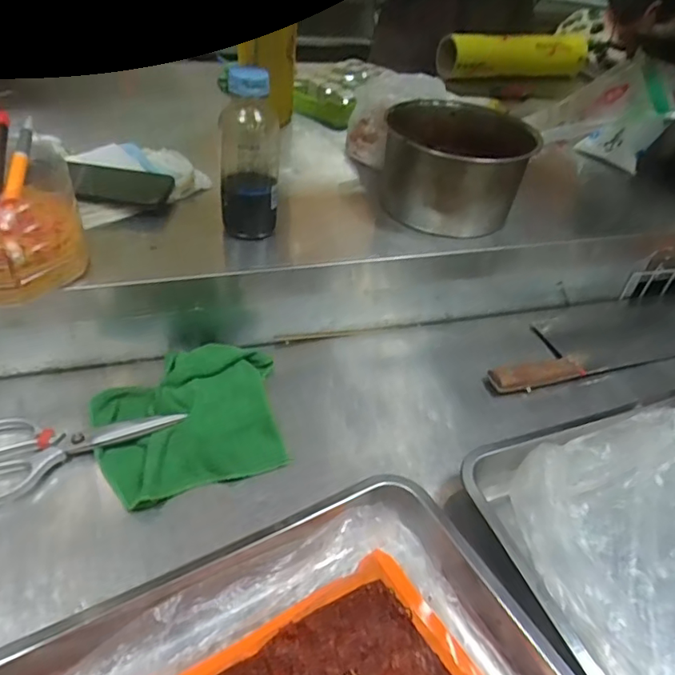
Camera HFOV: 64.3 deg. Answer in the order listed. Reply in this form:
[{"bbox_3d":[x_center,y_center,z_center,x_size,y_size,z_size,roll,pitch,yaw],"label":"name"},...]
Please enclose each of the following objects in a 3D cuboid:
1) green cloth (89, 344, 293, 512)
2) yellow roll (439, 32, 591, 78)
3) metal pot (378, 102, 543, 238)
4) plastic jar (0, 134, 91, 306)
[{"bbox_3d":[-0.151,0.081,0.565,0.189,0.032,0.166,-15,43,-23],"label":"green cloth"},{"bbox_3d":[0.432,-0.671,1.275,0.403,0.083,0.068,-10,42,-19],"label":"yellow roll"},{"bbox_3d":[0.153,-0.224,0.707,0.170,0.128,0.163,4,41,-3],"label":"metal pot"},{"bbox_3d":[-0.312,-0.107,0.499,0.134,0.110,0.103,-22,48,-29],"label":"plastic jar"}]

